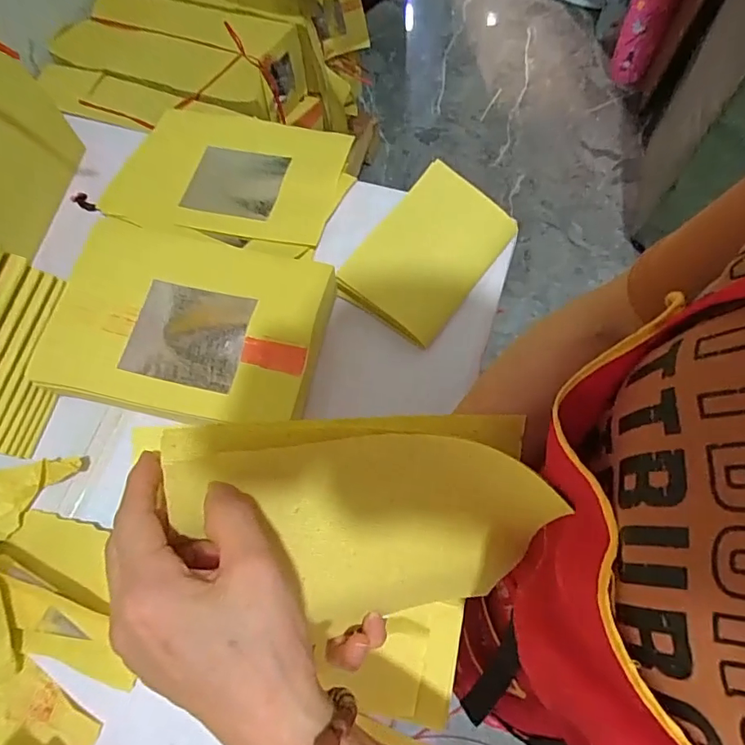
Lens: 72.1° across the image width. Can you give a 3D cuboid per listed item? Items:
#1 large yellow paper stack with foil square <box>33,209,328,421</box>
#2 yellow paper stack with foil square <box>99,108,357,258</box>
[{"bbox_3d":[-0.160,-0.039,0.462,0.234,0.053,0.166,11,71,6],"label":"large yellow paper stack with foil square"},{"bbox_3d":[-0.150,-0.217,0.553,0.236,0.022,0.174,19,68,11],"label":"yellow paper stack with foil square"}]

